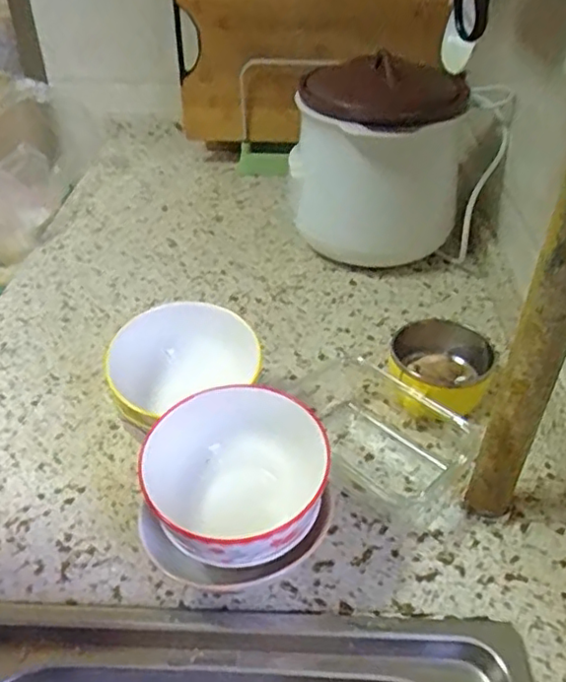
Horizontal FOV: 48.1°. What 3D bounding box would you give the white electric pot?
[{"bbox_3d":[0.109,-0.207,0.769,0.190,0.225,0.167,5,39,6],"label":"white electric pot"}]

